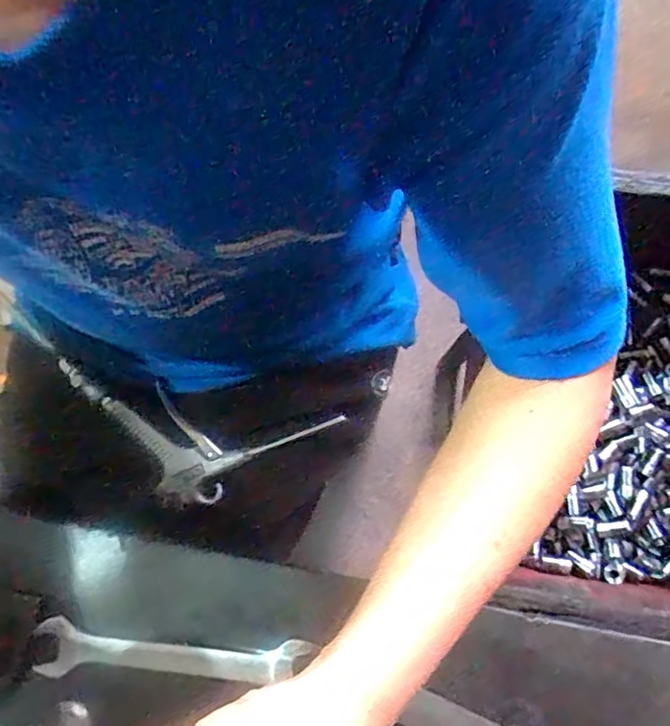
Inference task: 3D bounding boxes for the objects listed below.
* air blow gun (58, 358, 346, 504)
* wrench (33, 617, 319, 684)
[{"bbox_3d":[-0.127,0.070,0.503,0.237,0.027,0.096,12,78,4],"label":"air blow gun"},{"bbox_3d":[-0.104,0.179,0.362,0.161,0.007,0.030,1,79,3],"label":"wrench"}]

